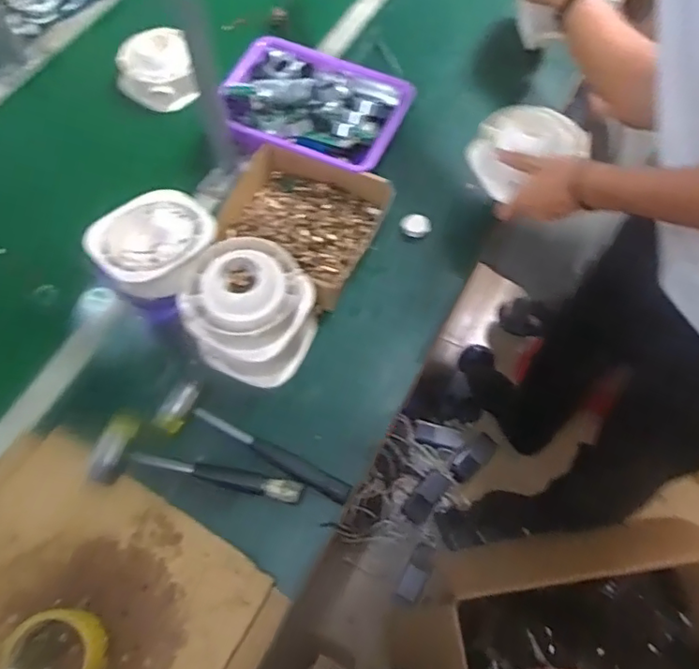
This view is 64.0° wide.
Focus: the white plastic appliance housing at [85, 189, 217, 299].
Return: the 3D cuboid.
[{"bbox_3d":[-0.240,-0.117,0.698,0.150,0.042,0.148,41,71,16],"label":"white plastic appliance housing"}]

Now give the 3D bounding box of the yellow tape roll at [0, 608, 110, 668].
[{"bbox_3d":[-0.311,0.339,0.586,0.107,0.035,0.089,-11,66,-6],"label":"yellow tape roll"}]

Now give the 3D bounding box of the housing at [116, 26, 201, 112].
[{"bbox_3d":[-0.325,-0.442,0.943,0.135,0.071,0.129,-13,66,-7],"label":"housing"}]

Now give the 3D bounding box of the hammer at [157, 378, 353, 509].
[{"bbox_3d":[-0.121,0.146,0.683,0.255,0.024,0.072,31,68,12],"label":"hammer"}]

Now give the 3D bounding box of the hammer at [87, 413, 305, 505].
[{"bbox_3d":[-0.184,0.165,0.672,0.255,0.026,0.079,15,66,5],"label":"hammer"}]

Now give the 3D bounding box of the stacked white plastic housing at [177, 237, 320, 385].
[{"bbox_3d":[-0.121,-0.030,0.696,0.133,0.147,0.136,23,67,9],"label":"stacked white plastic housing"}]

